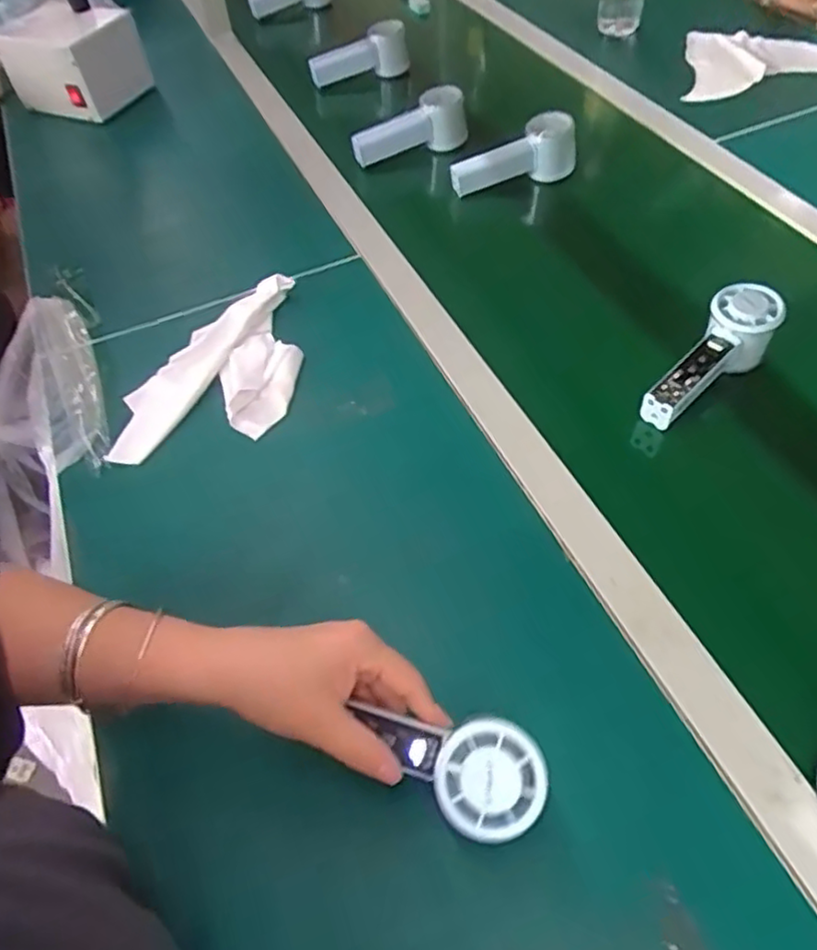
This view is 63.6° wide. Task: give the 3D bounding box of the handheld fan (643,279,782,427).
[{"bbox_3d":[0.260,-0.101,0.577,0.155,0.055,0.056,-45,61,-5],"label":"handheld fan"}]

